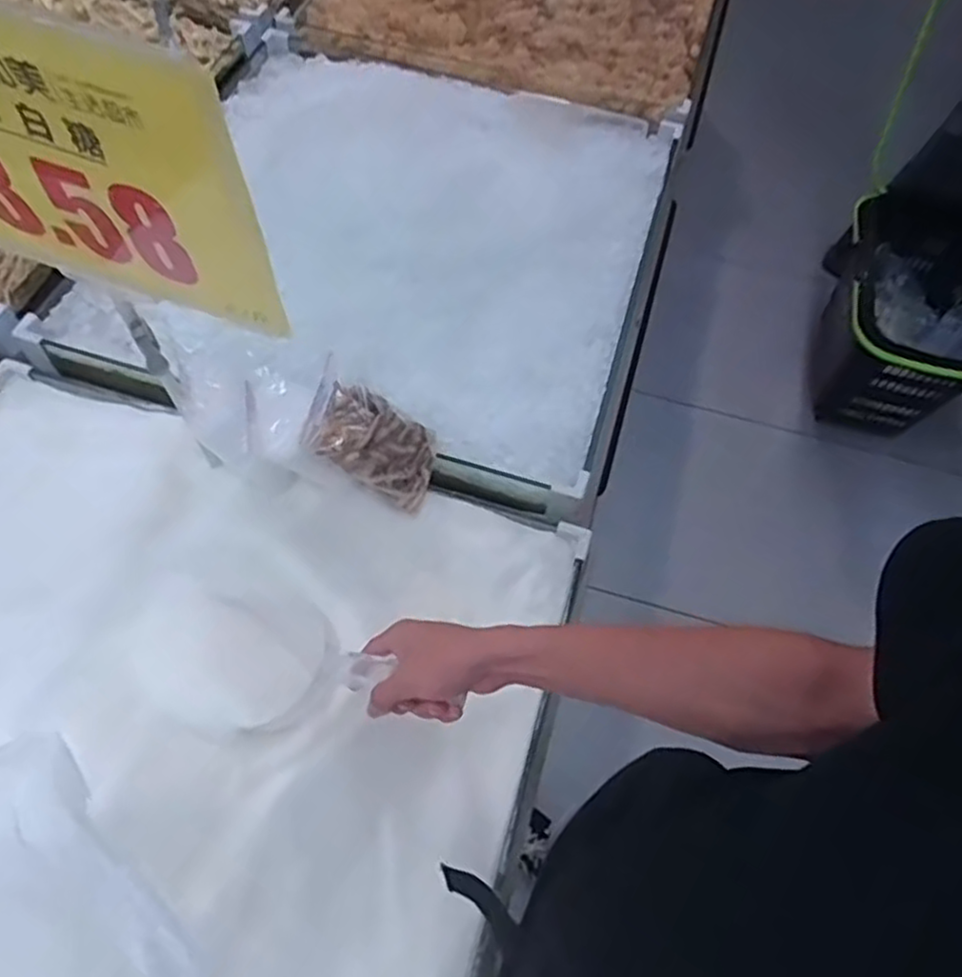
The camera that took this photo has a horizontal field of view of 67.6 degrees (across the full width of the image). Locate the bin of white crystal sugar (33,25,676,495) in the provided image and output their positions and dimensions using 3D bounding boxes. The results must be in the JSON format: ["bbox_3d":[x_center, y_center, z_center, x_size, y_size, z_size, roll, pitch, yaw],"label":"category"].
[{"bbox_3d":[-0.108,-0.435,1.030,0.708,0.155,0.770,16,63,5],"label":"bin of white crystal sugar"}]

